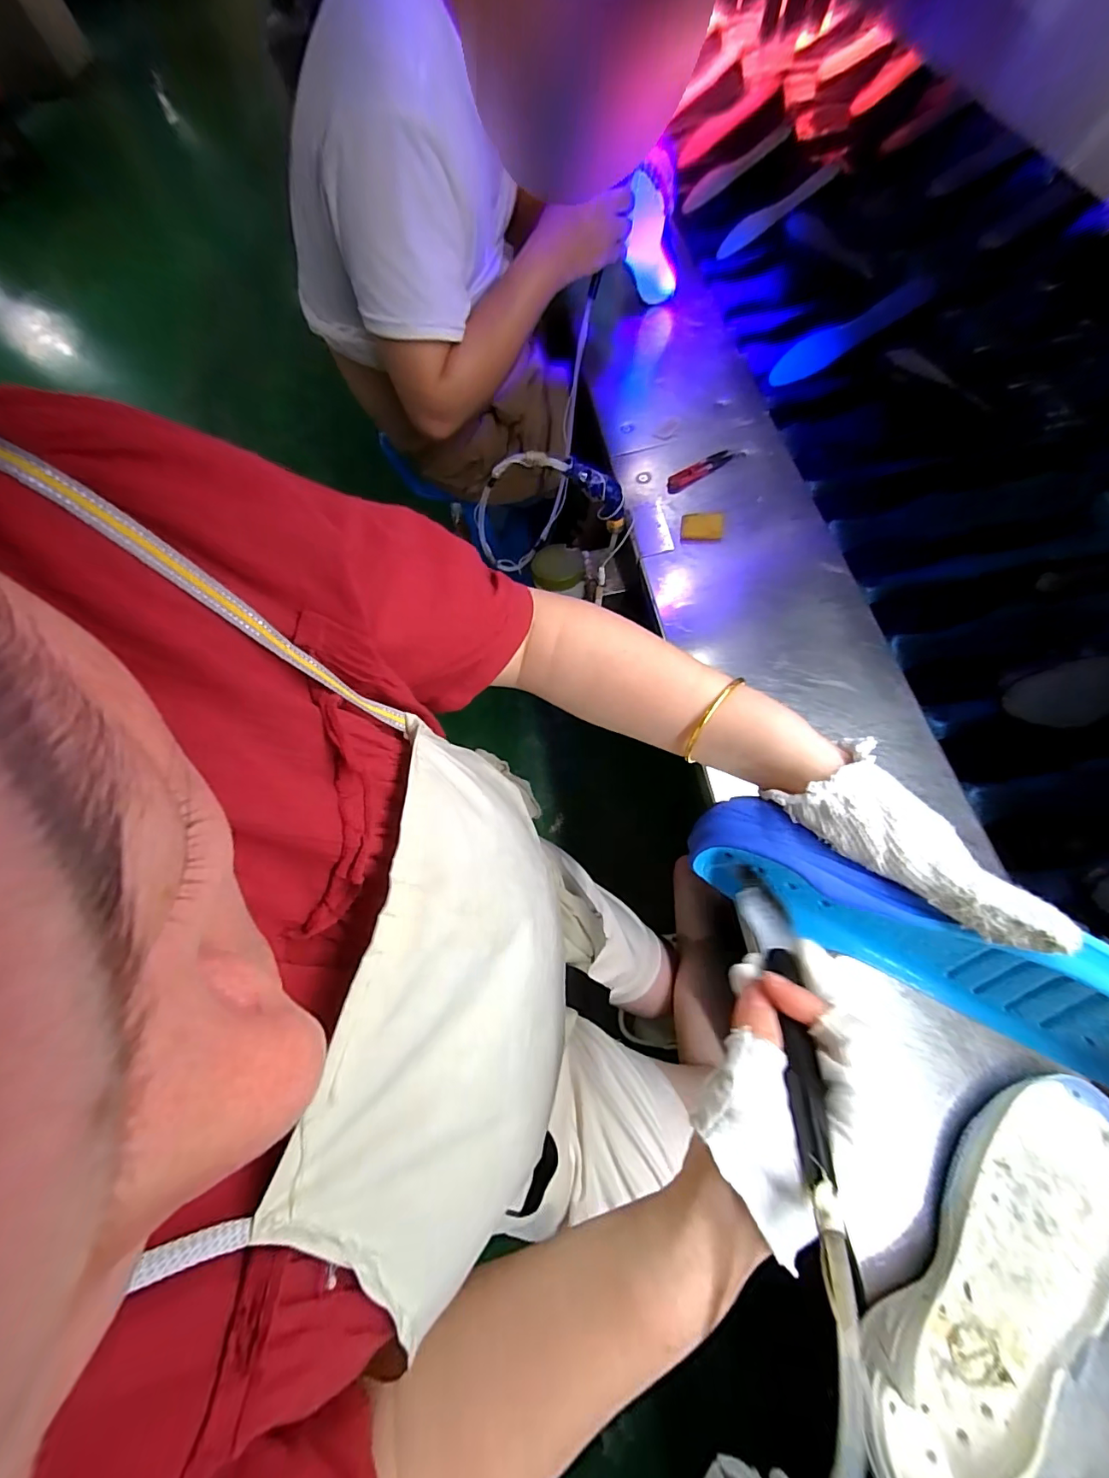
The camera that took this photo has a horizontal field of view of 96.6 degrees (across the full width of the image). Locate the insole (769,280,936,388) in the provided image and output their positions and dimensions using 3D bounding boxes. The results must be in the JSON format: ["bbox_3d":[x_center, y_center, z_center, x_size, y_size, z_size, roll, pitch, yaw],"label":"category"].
[{"bbox_3d":[0.467,-0.646,0.791,0.228,0.014,0.052,-15,101,23],"label":"insole"}]

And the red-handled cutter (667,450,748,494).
[{"bbox_3d":[0.207,-0.377,0.690,0.119,0.015,0.030,-29,68,-7],"label":"red-handled cutter"}]

